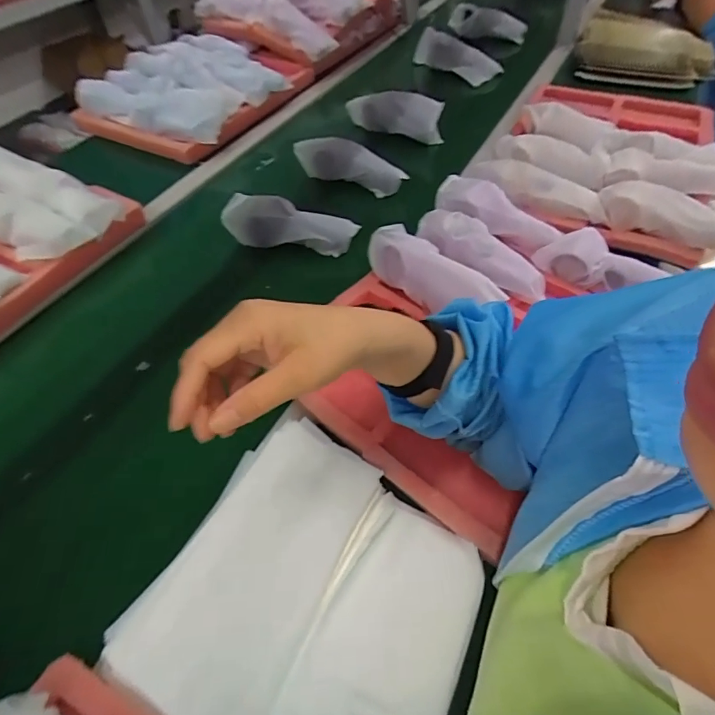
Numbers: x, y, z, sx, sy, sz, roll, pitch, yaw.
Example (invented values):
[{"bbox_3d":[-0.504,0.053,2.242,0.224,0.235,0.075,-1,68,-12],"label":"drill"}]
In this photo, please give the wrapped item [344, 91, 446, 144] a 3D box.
[{"bbox_3d":[0.063,-0.462,0.829,0.189,0.072,0.053,27,59,22],"label":"wrapped item"}]

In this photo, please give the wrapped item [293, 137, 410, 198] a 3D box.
[{"bbox_3d":[-0.015,-0.328,0.747,0.187,0.048,0.068,35,62,26],"label":"wrapped item"}]

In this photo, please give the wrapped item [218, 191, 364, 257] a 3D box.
[{"bbox_3d":[-0.111,-0.199,0.657,0.203,0.053,0.063,12,54,13],"label":"wrapped item"}]

